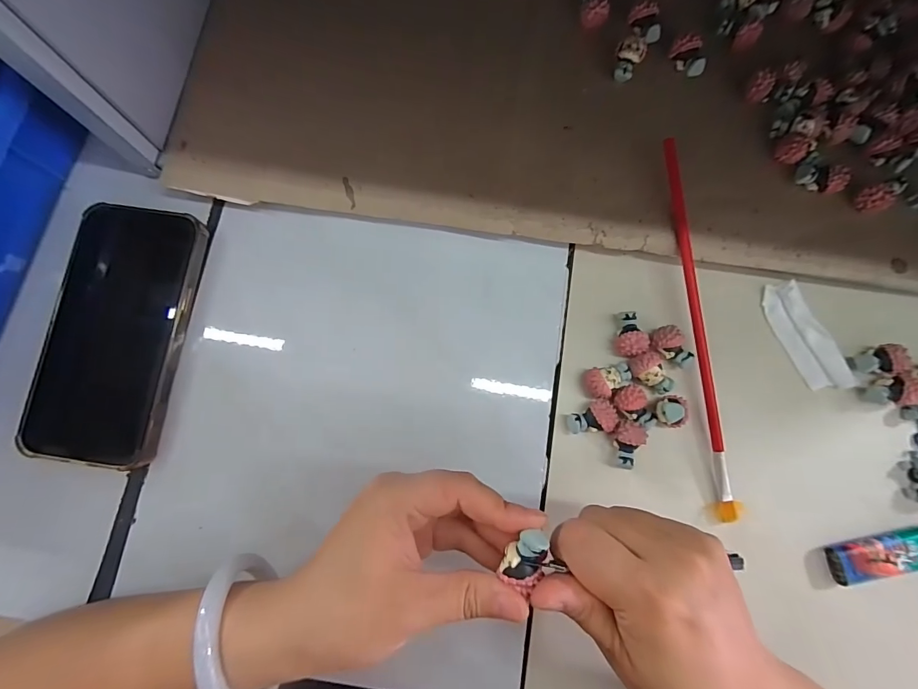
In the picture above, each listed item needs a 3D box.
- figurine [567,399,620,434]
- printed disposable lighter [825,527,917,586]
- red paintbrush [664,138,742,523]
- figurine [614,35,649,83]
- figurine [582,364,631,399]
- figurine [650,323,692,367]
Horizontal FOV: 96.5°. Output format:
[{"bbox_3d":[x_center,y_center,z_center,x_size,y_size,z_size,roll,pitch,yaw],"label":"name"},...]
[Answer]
[{"bbox_3d":[0.084,0.045,0.260,0.032,0.017,0.020,-4,84,-1],"label":"figurine"},{"bbox_3d":[0.268,0.127,0.252,0.078,0.013,0.021,-11,84,-2],"label":"printed disposable lighter"},{"bbox_3d":[0.156,-0.013,0.265,0.011,0.010,0.245,-6,84,-1],"label":"red paintbrush"},{"bbox_3d":[0.118,-0.201,0.287,0.019,0.015,0.026,33,85,3],"label":"figurine"},{"bbox_3d":[0.095,0.024,0.264,0.032,0.018,0.019,-9,84,-1],"label":"figurine"},{"bbox_3d":[0.140,0.001,0.269,0.030,0.022,0.017,38,85,3],"label":"figurine"}]

